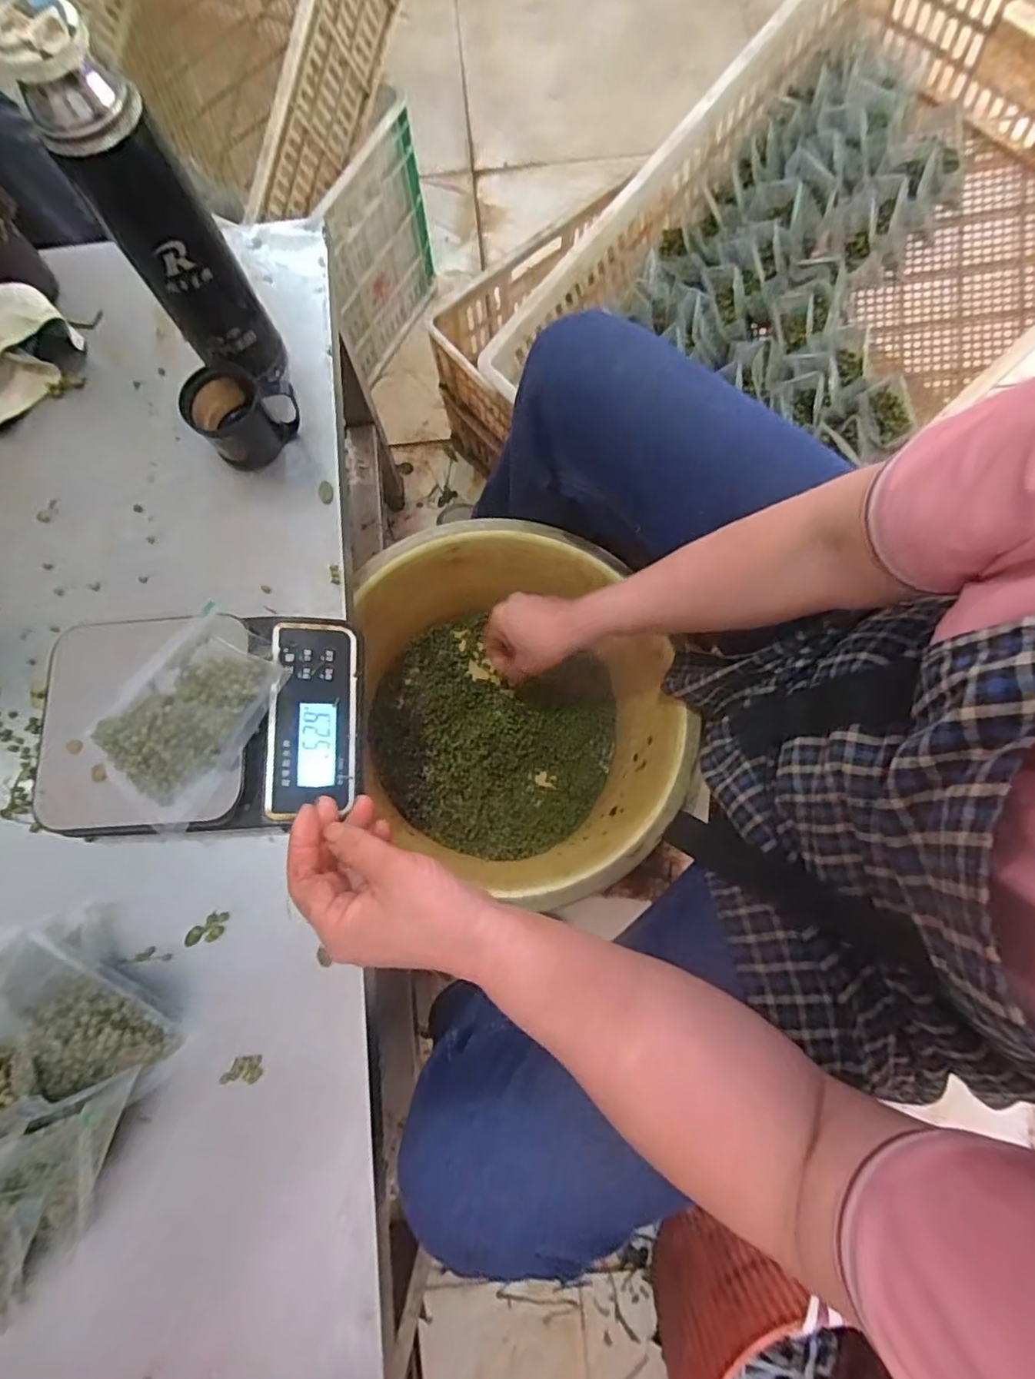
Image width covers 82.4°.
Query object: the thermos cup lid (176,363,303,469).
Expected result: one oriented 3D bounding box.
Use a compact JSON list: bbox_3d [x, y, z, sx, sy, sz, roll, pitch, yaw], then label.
[{"bbox_3d":[-0.230,-0.234,0.496,0.084,0.055,0.065,-32,77,-7],"label":"thermos cup lid"}]

